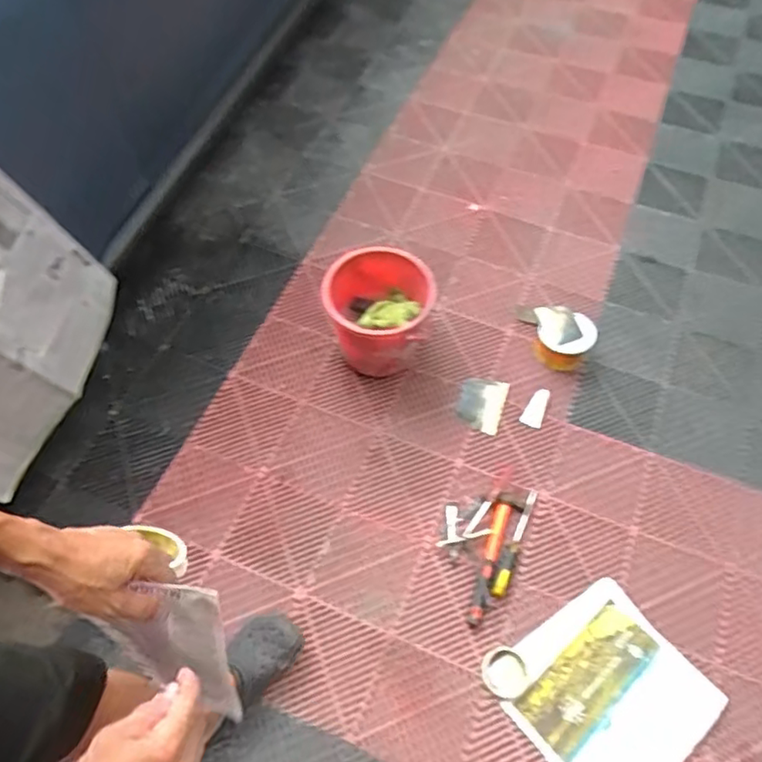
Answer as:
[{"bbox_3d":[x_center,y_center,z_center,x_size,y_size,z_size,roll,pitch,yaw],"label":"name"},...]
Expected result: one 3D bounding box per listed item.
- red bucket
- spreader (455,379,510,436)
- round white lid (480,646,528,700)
[{"bbox_3d":[-0.008,-0.167,1.495,0.254,0.205,0.278,0,59,-1],"label":"red bucket"},{"bbox_3d":[0.242,0.056,1.490,0.109,0.007,0.135,15,71,12],"label":"spreader"},{"bbox_3d":[0.234,0.549,1.159,0.082,0.010,0.083,1,59,-1],"label":"round white lid"}]

